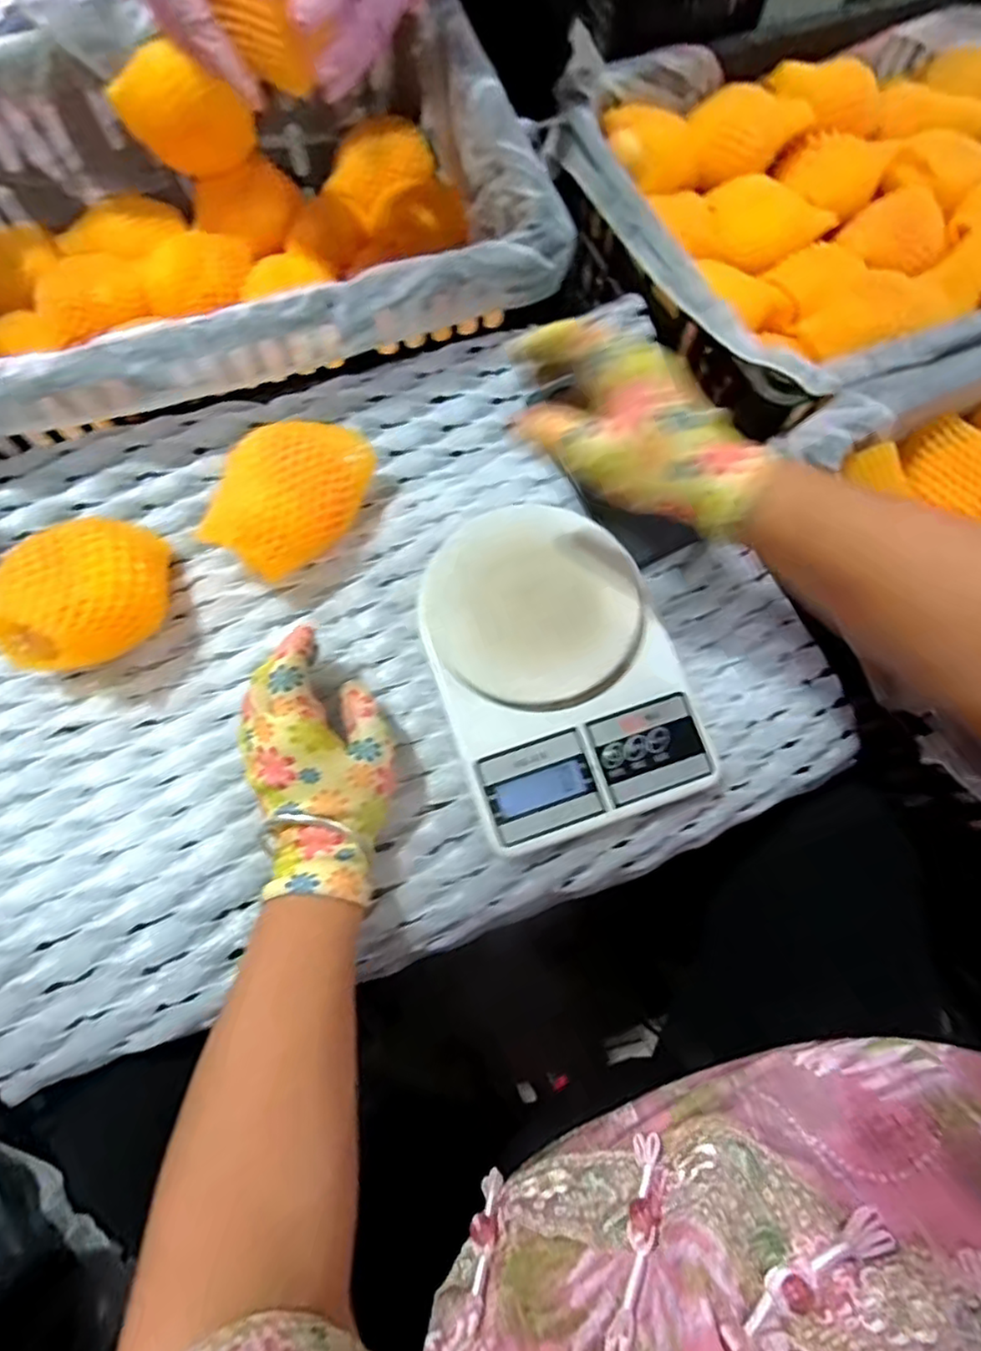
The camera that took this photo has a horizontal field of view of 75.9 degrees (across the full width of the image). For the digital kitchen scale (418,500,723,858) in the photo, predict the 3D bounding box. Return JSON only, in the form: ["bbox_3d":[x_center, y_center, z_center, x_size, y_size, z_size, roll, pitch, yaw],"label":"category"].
[{"bbox_3d":[0.040,-0.013,0.408,0.153,0.036,0.222,-18,76,-9],"label":"digital kitchen scale"}]

